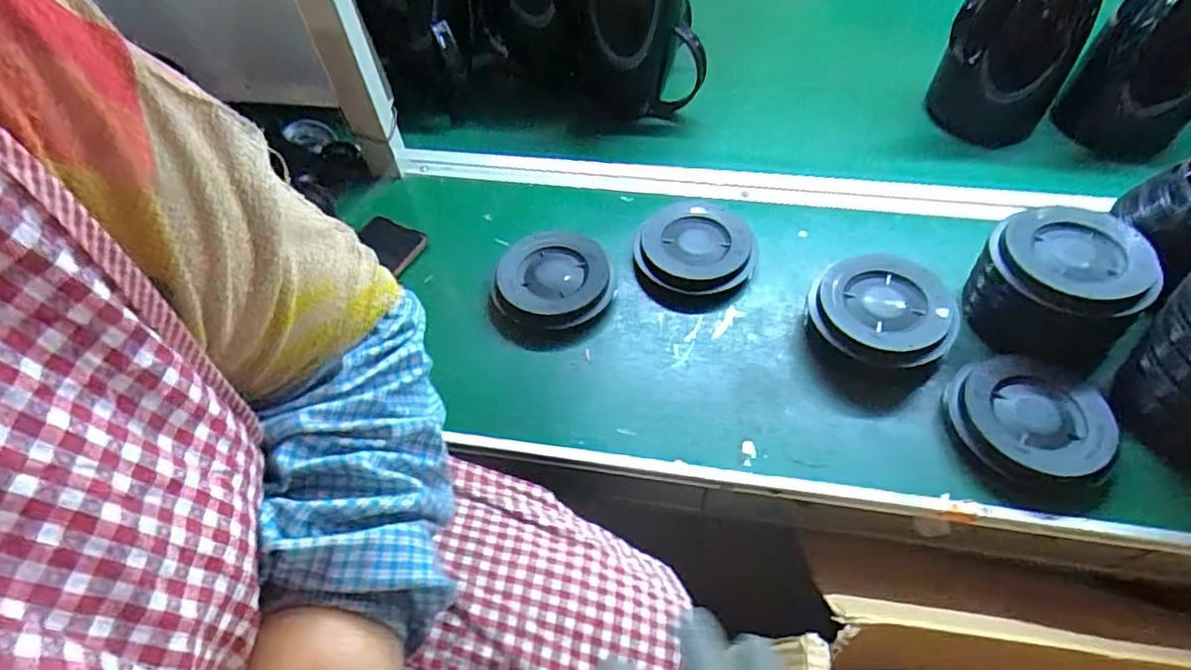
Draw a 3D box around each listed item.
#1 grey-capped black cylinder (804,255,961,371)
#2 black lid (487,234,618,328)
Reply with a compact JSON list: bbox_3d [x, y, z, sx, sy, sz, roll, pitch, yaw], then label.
[{"bbox_3d":[0.253,-0.018,0.544,0.119,0.056,0.113,28,59,21],"label":"grey-capped black cylinder"},{"bbox_3d":[-0.039,-0.051,0.593,0.110,0.032,0.107,-1,53,2],"label":"black lid"}]

